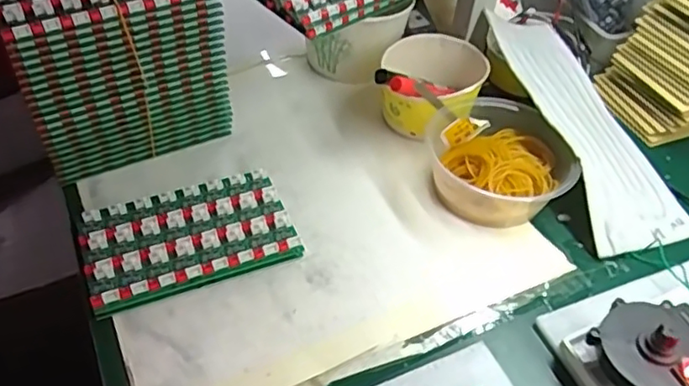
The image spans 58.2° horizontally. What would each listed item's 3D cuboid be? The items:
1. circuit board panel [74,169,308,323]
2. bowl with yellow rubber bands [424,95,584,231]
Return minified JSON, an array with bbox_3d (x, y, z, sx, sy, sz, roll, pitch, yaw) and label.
[{"bbox_3d":[-0.135,0.038,0.540,0.172,0.023,0.106,-17,49,-18],"label":"circuit board panel"},{"bbox_3d":[0.149,-0.031,0.600,0.130,0.053,0.137,-1,46,-4],"label":"bowl with yellow rubber bands"}]

